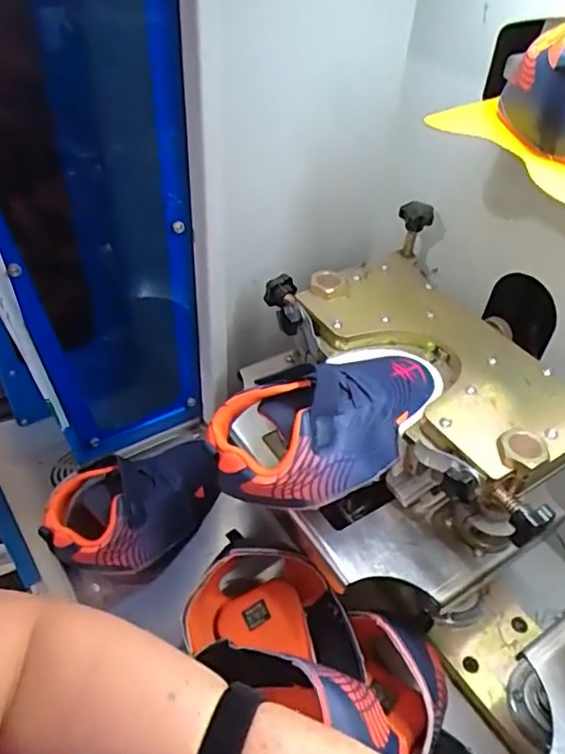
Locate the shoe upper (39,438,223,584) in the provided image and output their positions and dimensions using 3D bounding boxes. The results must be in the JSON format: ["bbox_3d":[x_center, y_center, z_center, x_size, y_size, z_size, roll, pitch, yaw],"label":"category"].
[{"bbox_3d":[-0.149,0.134,0.644,0.206,0.081,0.118,-30,53,-30],"label":"shoe upper"}]

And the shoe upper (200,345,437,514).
[{"bbox_3d":[0.044,0.025,0.488,0.112,0.070,0.213,35,52,28],"label":"shoe upper"}]

